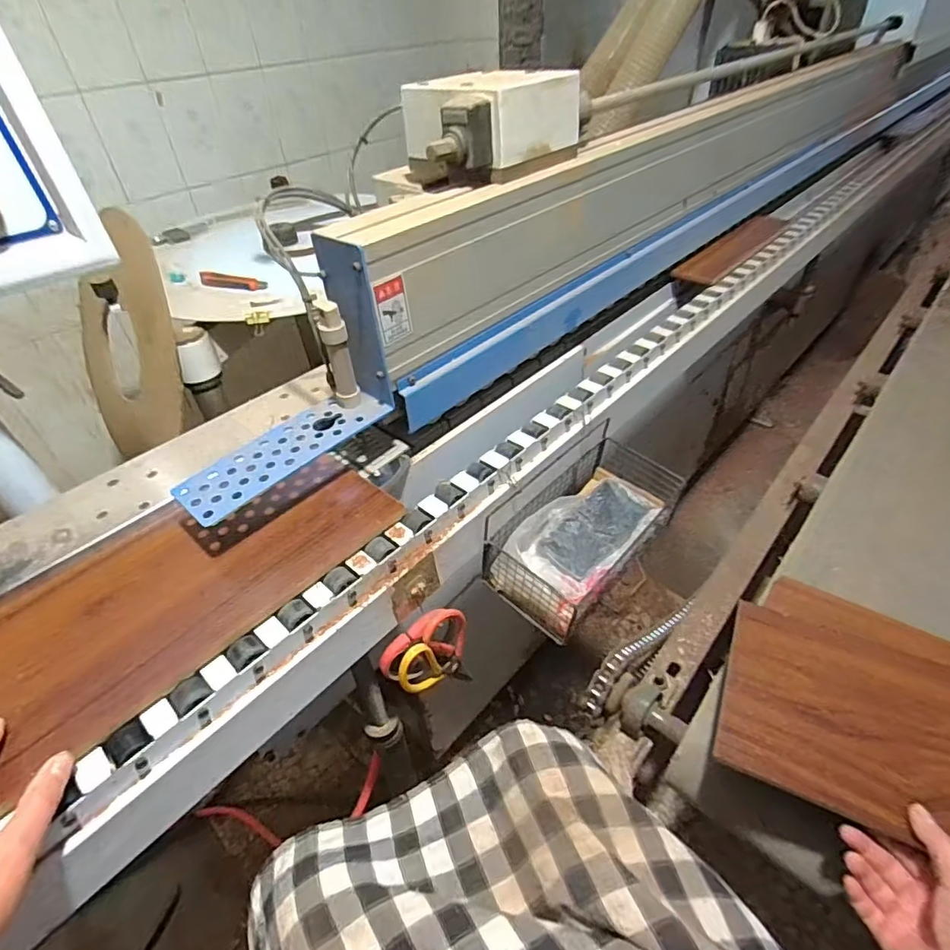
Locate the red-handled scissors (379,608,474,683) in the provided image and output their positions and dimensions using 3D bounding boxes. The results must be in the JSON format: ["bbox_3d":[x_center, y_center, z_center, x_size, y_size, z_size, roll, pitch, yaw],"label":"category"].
[{"bbox_3d":[-0.054,0.225,0.640,0.108,0.186,0.026,-31,48,-27],"label":"red-handled scissors"}]

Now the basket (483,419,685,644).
[{"bbox_3d":[0.152,0.057,0.695,0.132,0.111,0.280,29,51,32],"label":"basket"}]

